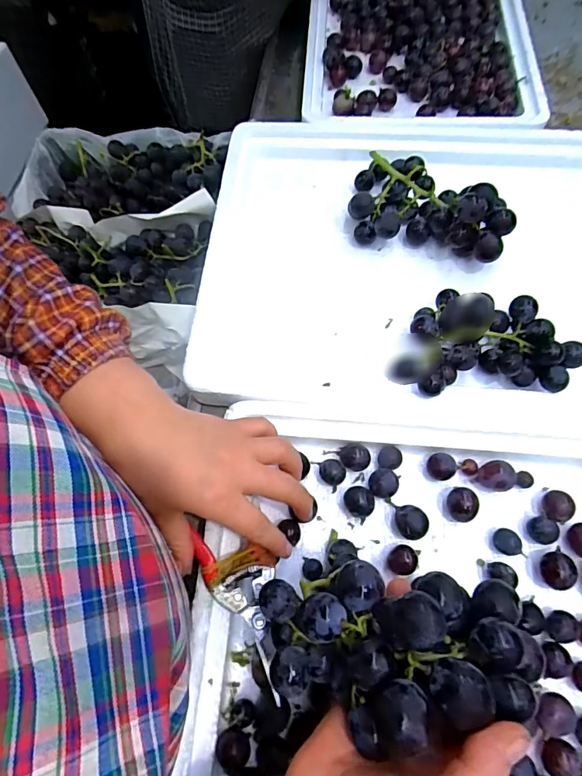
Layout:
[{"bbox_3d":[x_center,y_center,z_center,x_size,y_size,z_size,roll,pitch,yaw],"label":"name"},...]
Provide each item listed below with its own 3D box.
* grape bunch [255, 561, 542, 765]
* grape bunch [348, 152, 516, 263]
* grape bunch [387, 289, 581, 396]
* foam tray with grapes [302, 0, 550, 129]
[{"bbox_3d":[0.048,0.144,0.243,0.146,0.075,0.091,-11,65,26],"label":"grape bunch"},{"bbox_3d":[0.150,-0.202,0.487,0.171,0.067,0.105,17,68,9],"label":"grape bunch"},{"bbox_3d":[0.179,-0.043,0.424,0.164,0.046,0.106,-4,66,0],"label":"grape bunch"},{"bbox_3d":[0.180,-0.517,0.654,0.306,0.055,0.441,3,66,4],"label":"foam tray with grapes"}]

